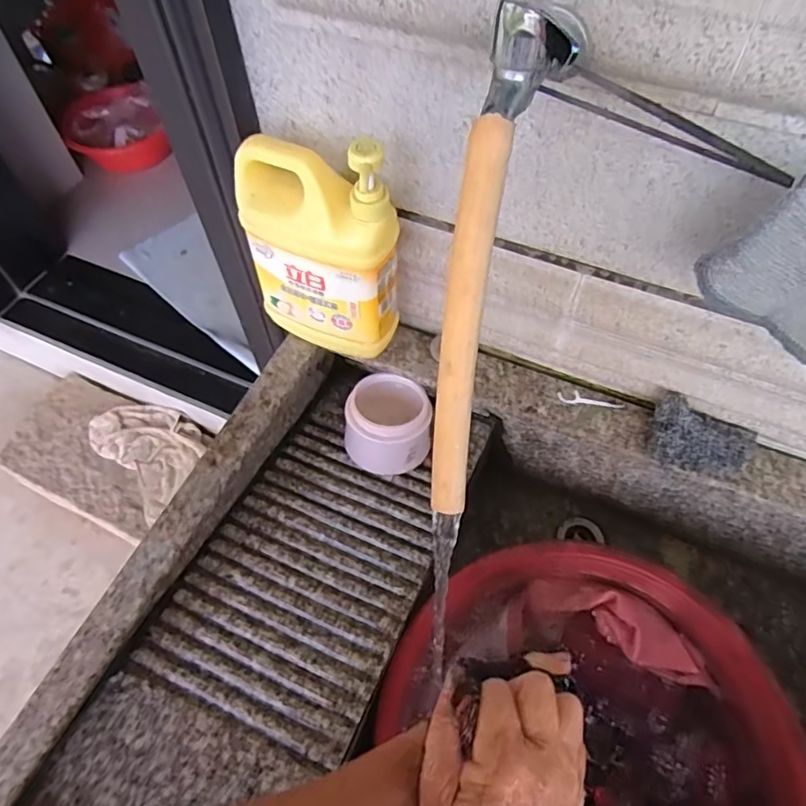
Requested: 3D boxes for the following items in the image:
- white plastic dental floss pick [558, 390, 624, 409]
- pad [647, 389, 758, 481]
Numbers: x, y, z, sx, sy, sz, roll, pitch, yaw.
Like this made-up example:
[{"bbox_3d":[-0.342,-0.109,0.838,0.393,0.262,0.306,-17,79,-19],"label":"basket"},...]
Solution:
[{"bbox_3d":[0.198,-0.003,0.611,0.067,0.004,0.016,8,58,6],"label":"white plastic dental floss pick"},{"bbox_3d":[0.286,0.037,0.562,0.097,0.016,0.064,25,96,3],"label":"pad"}]

